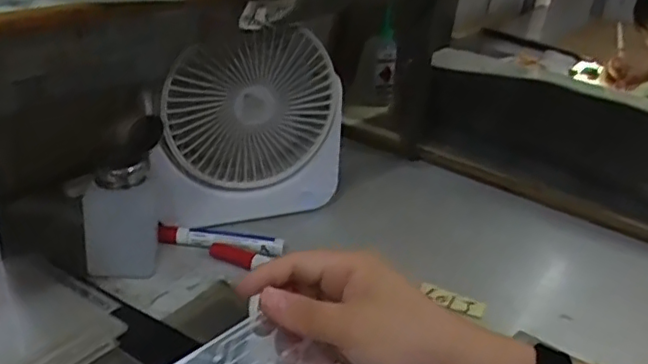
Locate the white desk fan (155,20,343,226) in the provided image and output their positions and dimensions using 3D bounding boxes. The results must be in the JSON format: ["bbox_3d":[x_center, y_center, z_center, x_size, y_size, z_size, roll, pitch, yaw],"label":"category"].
[{"bbox_3d":[-0.071,-0.048,0.573,0.176,0.185,0.061,-12,31,-30],"label":"white desk fan"}]

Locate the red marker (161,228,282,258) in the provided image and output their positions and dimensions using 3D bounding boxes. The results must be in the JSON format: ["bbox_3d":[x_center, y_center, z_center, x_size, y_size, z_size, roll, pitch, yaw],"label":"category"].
[{"bbox_3d":[-0.093,0.054,0.559,0.112,0.013,0.016,8,27,5],"label":"red marker"}]

